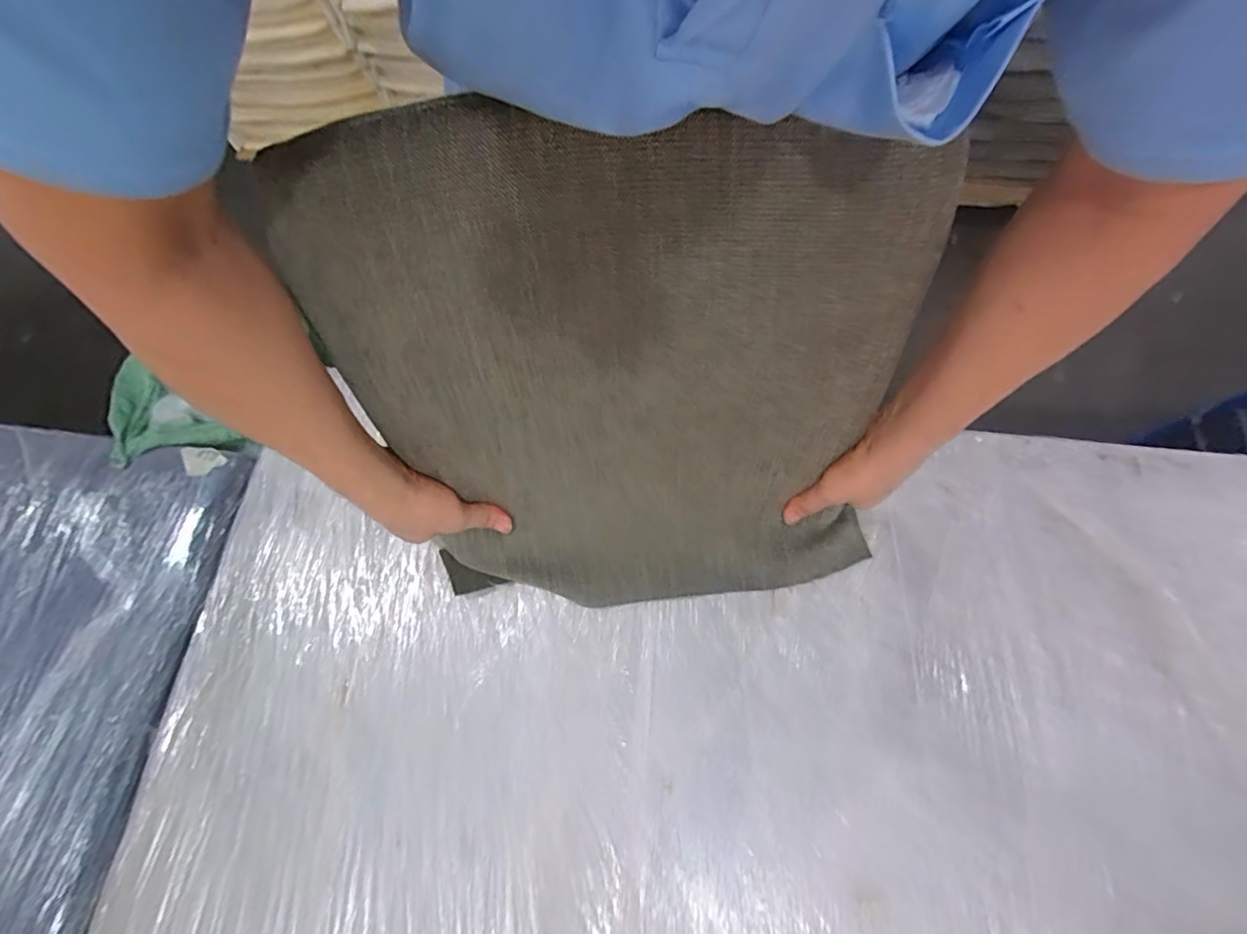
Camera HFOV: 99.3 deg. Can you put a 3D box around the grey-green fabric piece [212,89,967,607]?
[{"bbox_3d":[0.010,-0.038,0.441,0.443,0.440,0.074,-2,45,-3],"label":"grey-green fabric piece"}]

